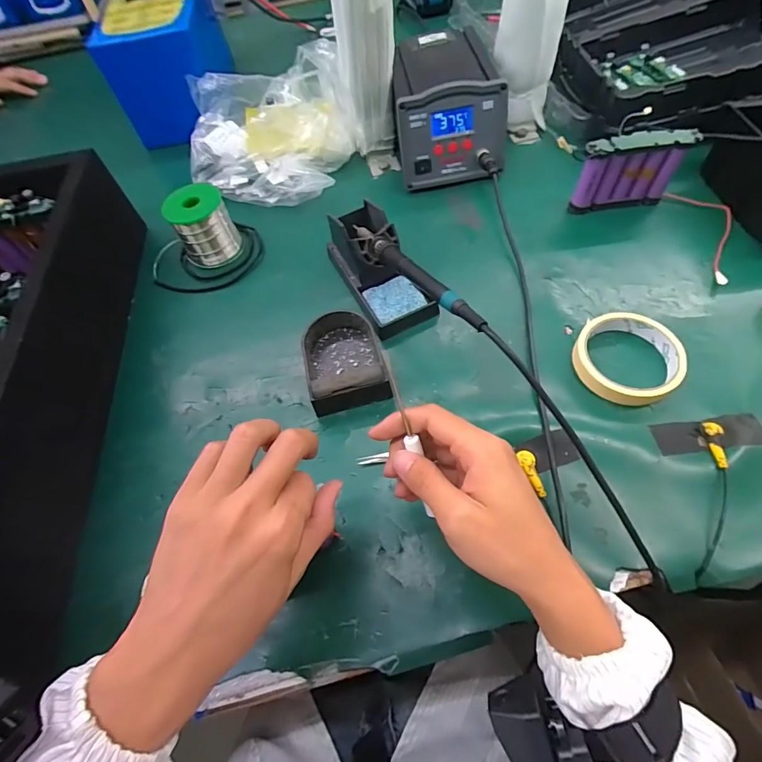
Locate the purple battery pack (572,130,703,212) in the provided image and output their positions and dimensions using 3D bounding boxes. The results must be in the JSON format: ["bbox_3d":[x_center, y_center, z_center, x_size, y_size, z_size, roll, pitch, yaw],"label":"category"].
[{"bbox_3d":[0.277,-0.235,0.479,0.113,0.079,0.020,-8,59,0],"label":"purple battery pack"}]

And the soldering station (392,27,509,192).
[{"bbox_3d":[0.084,-0.355,0.560,0.132,0.106,0.196,-4,59,2],"label":"soldering station"}]

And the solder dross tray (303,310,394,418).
[{"bbox_3d":[-0.036,-0.021,0.420,0.074,0.039,0.116,-13,60,-3],"label":"solder dross tray"}]

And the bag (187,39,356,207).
[{"bbox_3d":[-0.153,-0.350,0.573,0.222,0.121,0.233,-10,59,-1],"label":"bag"}]

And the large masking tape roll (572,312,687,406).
[{"bbox_3d":[0.223,-0.020,0.386,0.088,0.024,0.085,-2,60,3],"label":"large masking tape roll"}]

